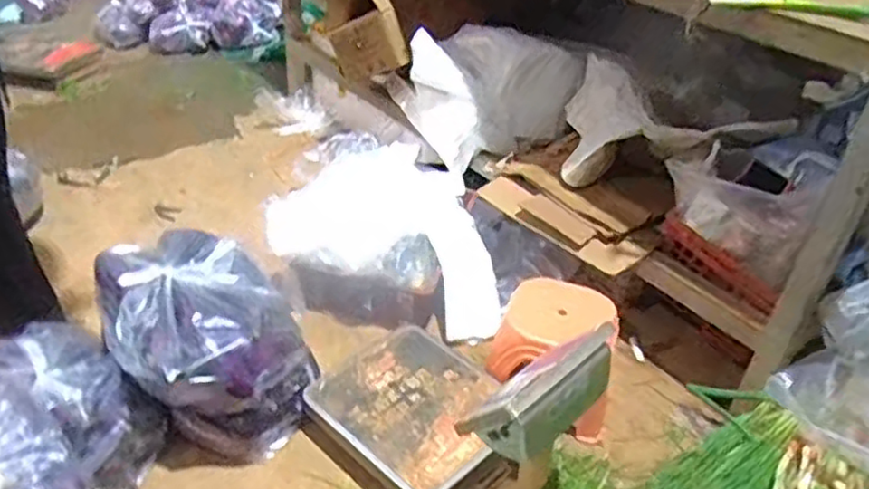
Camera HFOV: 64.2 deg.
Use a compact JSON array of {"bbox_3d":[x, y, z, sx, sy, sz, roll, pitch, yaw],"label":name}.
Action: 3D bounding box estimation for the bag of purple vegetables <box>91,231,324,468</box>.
[{"bbox_3d":[-0.431,0.185,1.274,0.372,0.306,0.298,27,41,29],"label":"bag of purple vegetables"}]

